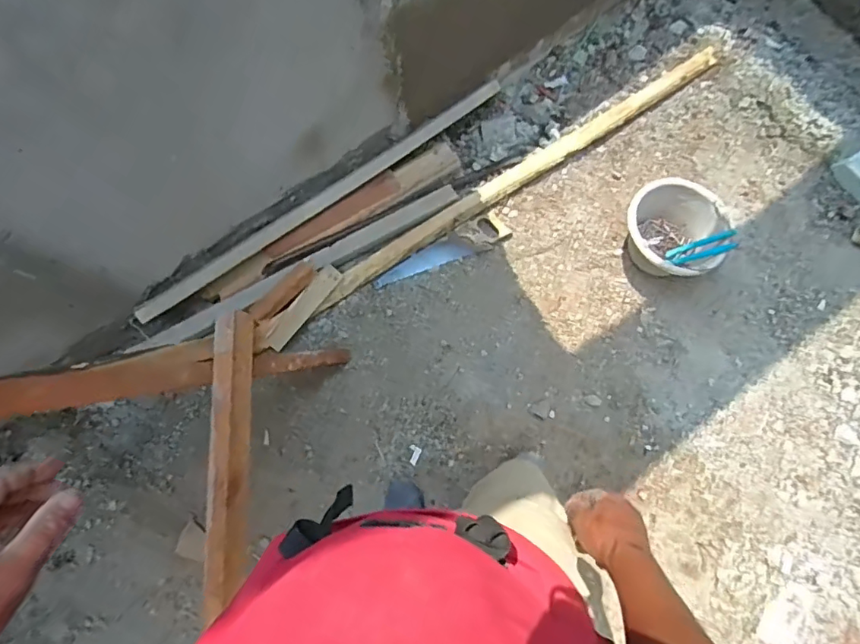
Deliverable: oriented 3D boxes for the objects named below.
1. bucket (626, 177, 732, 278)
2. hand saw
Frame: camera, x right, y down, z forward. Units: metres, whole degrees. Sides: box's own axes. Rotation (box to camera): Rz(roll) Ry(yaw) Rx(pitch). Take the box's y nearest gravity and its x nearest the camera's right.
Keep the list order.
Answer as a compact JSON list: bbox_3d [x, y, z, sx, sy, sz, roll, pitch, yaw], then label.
[{"bbox_3d":[0.658,-0.252,1.428,0.254,0.162,0.290,29,81,8],"label":"bucket"},{"bbox_3d":[0.033,-0.200,1.479,0.400,0.015,0.091,-25,78,-8],"label":"hand saw"}]

